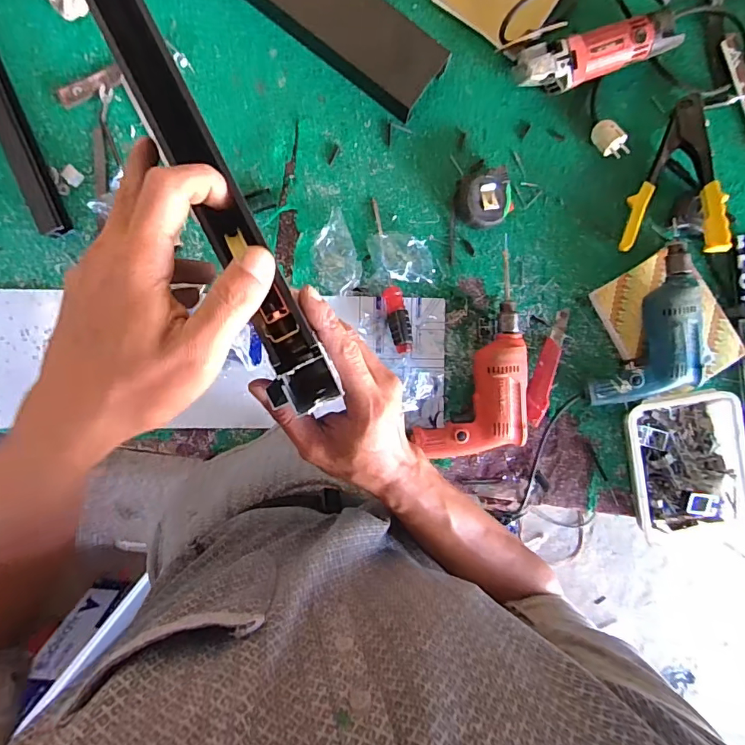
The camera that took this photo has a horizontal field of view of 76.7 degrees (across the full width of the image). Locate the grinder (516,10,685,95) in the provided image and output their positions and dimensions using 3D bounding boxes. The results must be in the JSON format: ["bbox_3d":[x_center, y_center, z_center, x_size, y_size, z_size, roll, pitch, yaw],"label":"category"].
[{"bbox_3d":[0.329,-0.463,0.695,0.249,0.067,0.070,-18,93,-3],"label":"grinder"}]

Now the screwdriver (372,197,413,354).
[{"bbox_3d":[0.025,-0.144,0.698,0.034,0.036,0.232,-13,93,-4],"label":"screwdriver"}]

